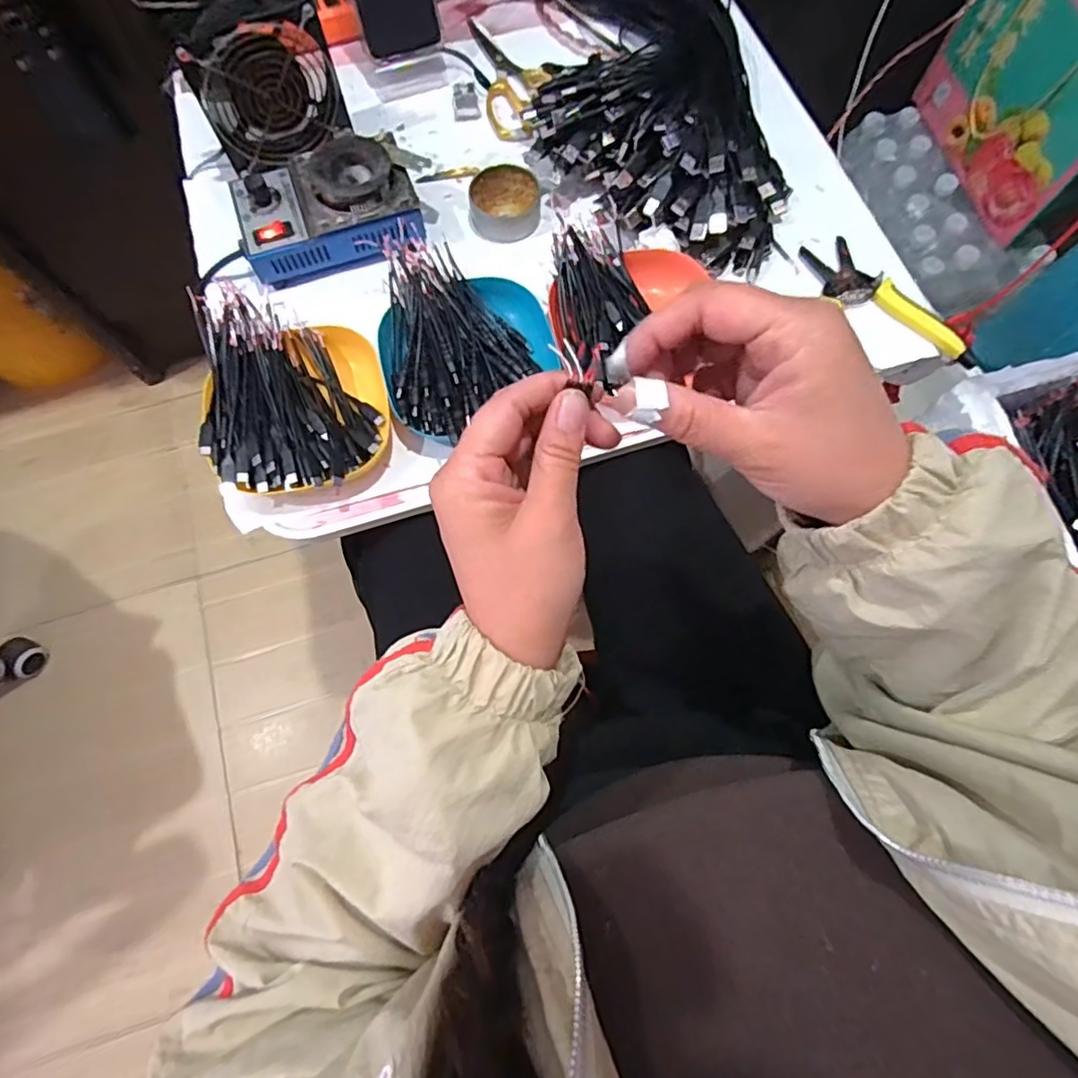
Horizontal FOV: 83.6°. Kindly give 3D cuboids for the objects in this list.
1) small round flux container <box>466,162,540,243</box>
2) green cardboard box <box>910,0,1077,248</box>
[{"bbox_3d":[-0.030,-0.304,0.552,0.061,0.026,0.068,-8,73,-2],"label":"small round flux container"},{"bbox_3d":[0.726,-0.629,0.835,0.164,0.235,0.328,-17,74,-5],"label":"green cardboard box"}]

